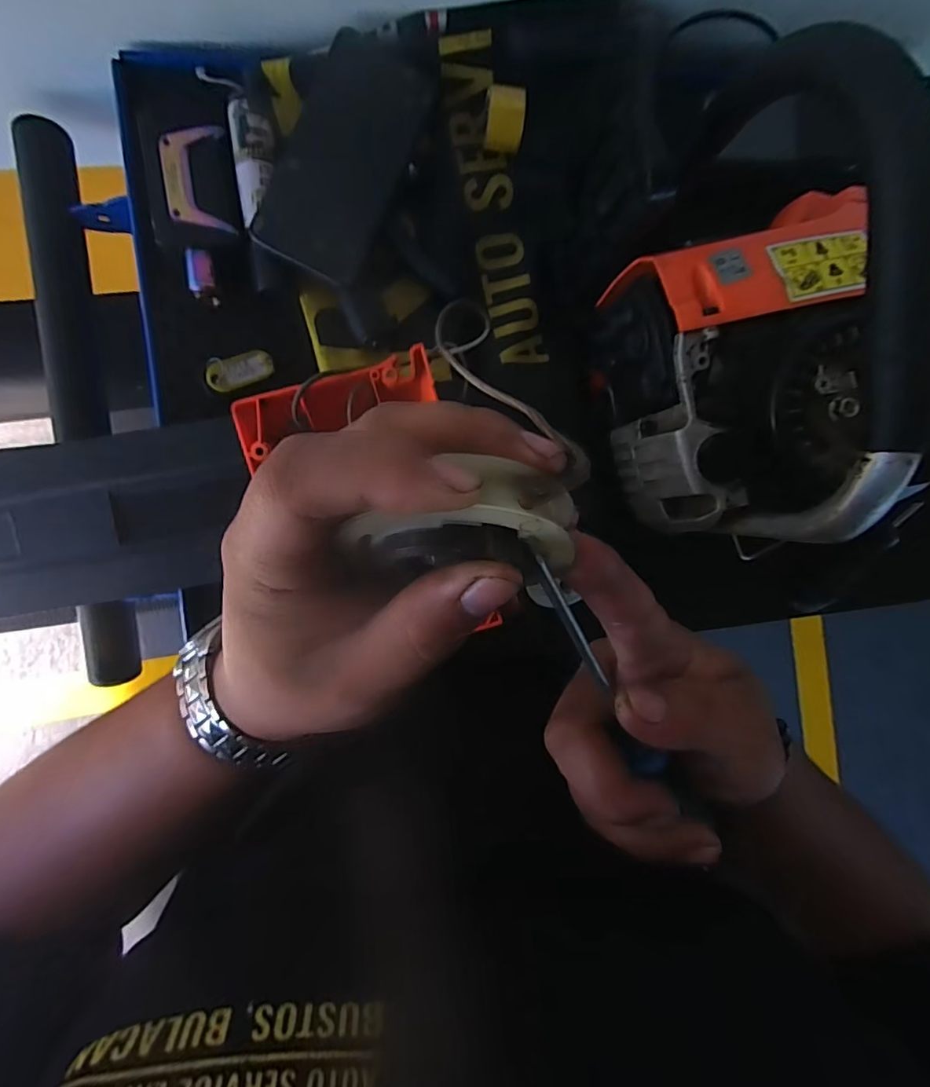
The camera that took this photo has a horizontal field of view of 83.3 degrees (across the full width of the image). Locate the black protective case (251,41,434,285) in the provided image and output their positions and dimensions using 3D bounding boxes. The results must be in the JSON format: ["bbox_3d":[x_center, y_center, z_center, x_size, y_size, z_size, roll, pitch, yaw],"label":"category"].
[{"bbox_3d":[-0.083,-0.269,0.365,0.075,0.010,0.154,22,89,-9],"label":"black protective case"}]

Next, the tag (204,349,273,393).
[{"bbox_3d":[-0.165,-0.128,0.385,0.047,0.004,0.025,-27,96,-20],"label":"tag"}]

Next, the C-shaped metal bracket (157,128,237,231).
[{"bbox_3d":[-0.183,-0.249,0.356,0.040,0.007,0.070,-8,94,-8],"label":"C-shaped metal bracket"}]

